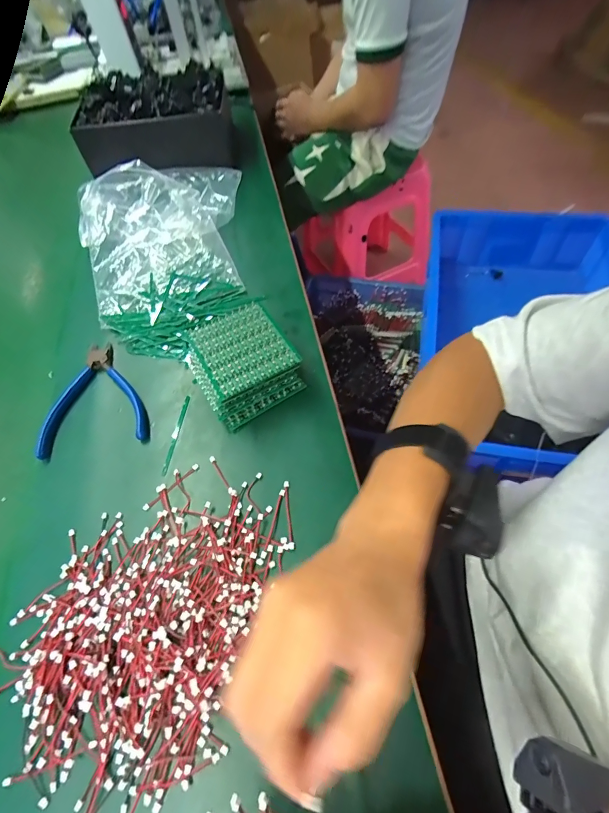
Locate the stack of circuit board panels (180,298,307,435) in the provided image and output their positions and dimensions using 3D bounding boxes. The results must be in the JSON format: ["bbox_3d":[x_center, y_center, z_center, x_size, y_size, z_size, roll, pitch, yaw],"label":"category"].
[{"bbox_3d":[-0.061,-0.042,0.383,0.094,0.057,0.092,-30,55,-17],"label":"stack of circuit board panels"}]

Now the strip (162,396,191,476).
[{"bbox_3d":[-0.127,0.027,0.377,0.007,0.004,0.086,2,59,8],"label":"strip"}]

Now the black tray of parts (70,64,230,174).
[{"bbox_3d":[-0.239,-0.459,0.622,0.235,0.089,0.120,-5,60,3],"label":"black tray of parts"}]

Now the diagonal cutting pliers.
[{"bbox_3d":[-0.220,-0.015,0.402,0.105,0.012,0.136,-15,58,-3],"label":"diagonal cutting pliers"}]

